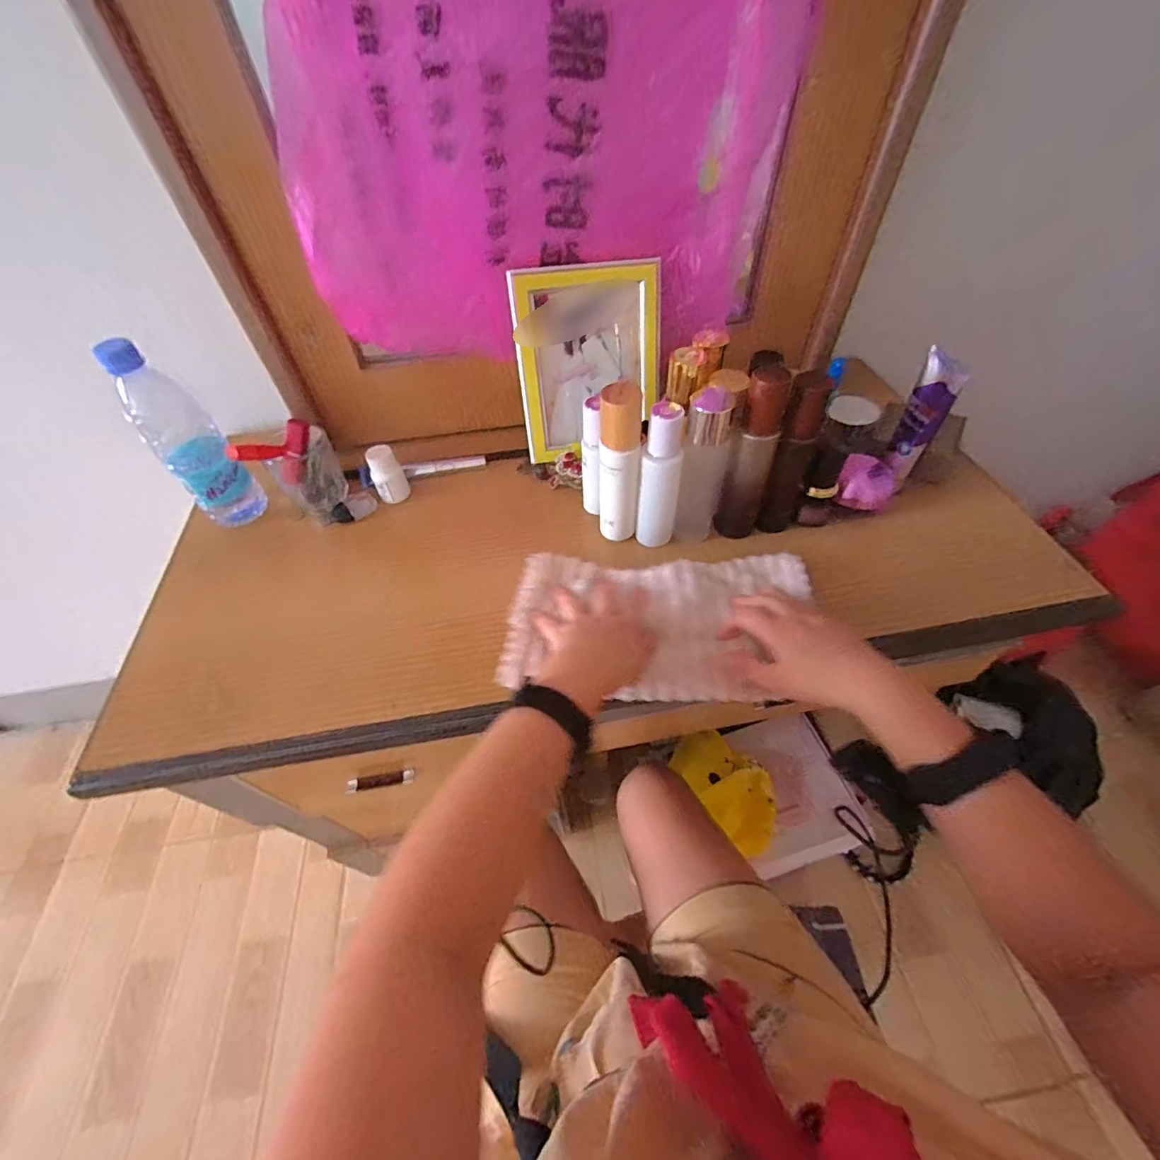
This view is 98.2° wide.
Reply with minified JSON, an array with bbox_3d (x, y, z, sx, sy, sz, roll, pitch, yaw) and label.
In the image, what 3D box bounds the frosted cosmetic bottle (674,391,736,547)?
[{"bbox_3d":[0.129,-0.110,0.522,0.040,0.179,0.031,-37,58,-23],"label":"frosted cosmetic bottle"}]

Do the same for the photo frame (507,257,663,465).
[{"bbox_3d":[0.013,-0.261,0.607,0.171,0.204,0.026,-9,31,-4],"label":"photo frame"}]

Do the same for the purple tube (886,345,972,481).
[{"bbox_3d":[0.370,-0.176,0.547,0.043,0.128,0.043,30,59,24],"label":"purple tube"}]

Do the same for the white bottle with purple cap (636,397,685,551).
[{"bbox_3d":[0.083,-0.102,0.517,0.036,0.164,0.033,20,56,19],"label":"white bottle with purple cap"}]

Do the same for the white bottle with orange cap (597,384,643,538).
[{"bbox_3d":[0.041,-0.114,0.514,0.042,0.167,0.031,0,52,4],"label":"white bottle with orange cap"}]

